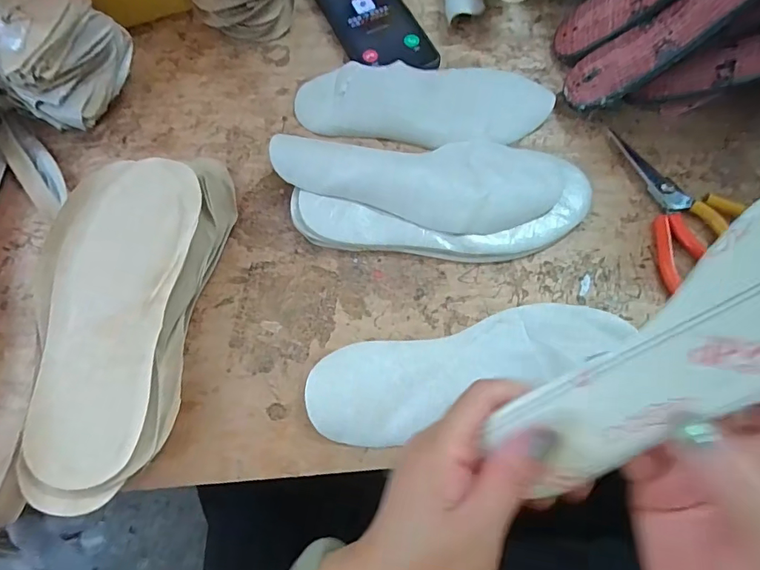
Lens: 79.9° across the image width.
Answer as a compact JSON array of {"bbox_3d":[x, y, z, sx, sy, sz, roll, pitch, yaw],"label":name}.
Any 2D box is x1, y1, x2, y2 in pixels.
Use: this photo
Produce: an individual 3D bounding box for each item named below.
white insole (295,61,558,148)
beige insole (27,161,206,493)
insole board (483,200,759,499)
[{"bbox_3d":[0.038,-0.168,0.421,0.228,0.014,0.078,7,69,5],"label":"white insole"},{"bbox_3d":[-0.194,0.012,0.329,0.094,0.007,0.236,4,69,4],"label":"beige insole"},{"bbox_3d":[0.145,0.024,0.191,0.071,0.006,0.199,42,109,-3],"label":"insole board"}]

